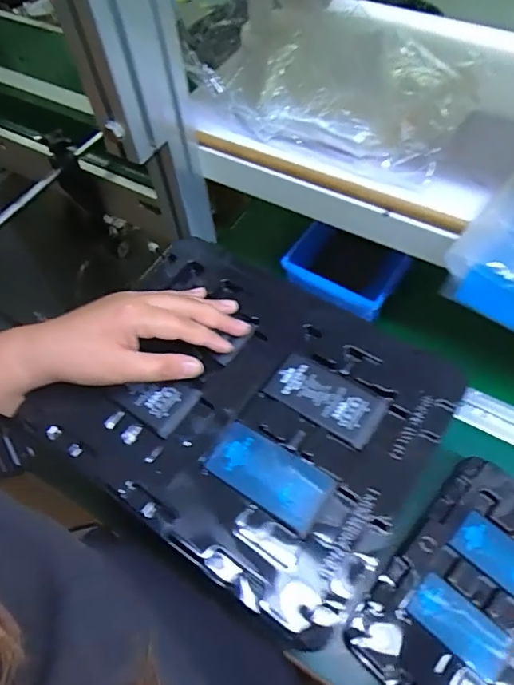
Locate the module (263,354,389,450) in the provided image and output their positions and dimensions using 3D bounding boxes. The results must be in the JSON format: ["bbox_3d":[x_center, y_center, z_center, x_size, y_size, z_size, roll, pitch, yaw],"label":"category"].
[{"bbox_3d":[0.052,0.043,0.375,0.085,0.006,0.041,28,64,20],"label":"module"}]

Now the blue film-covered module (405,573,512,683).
[{"bbox_3d":[0.176,0.245,0.433,0.082,0.006,0.041,36,67,23],"label":"blue film-covered module"}]

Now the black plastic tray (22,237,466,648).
[{"bbox_3d":[-0.010,0.047,0.378,0.269,0.025,0.218,28,64,20],"label":"black plastic tray"}]

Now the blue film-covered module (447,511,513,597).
[{"bbox_3d":[0.225,0.198,0.456,0.085,0.004,0.042,36,67,23],"label":"blue film-covered module"}]

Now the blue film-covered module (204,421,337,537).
[{"bbox_3d":[0.009,0.094,0.352,0.084,0.010,0.041,29,64,20],"label":"blue film-covered module"}]

